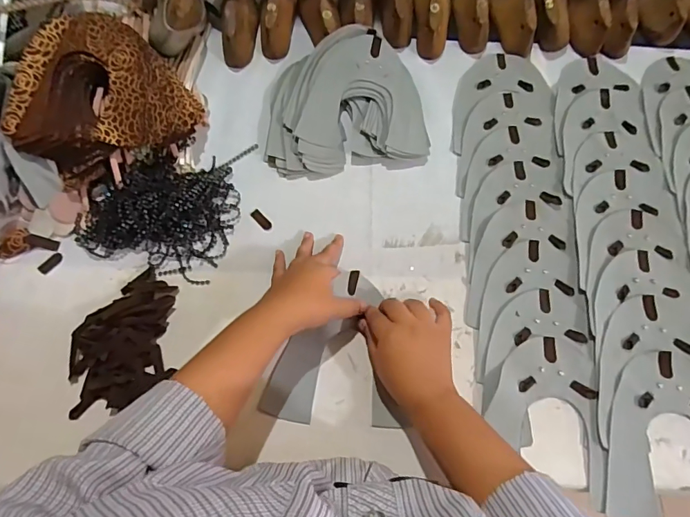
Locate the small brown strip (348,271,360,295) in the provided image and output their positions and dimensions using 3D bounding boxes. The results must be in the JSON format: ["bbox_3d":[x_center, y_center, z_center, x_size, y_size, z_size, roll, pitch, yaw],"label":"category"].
[{"bbox_3d":[0.009,0.026,0.480,0.013,0.004,0.027,11,84,-37],"label":"small brown strip"}]

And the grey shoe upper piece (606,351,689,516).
[{"bbox_3d":[0.334,0.177,0.448,0.151,0.006,0.159,4,69,1],"label":"grey shoe upper piece"}]

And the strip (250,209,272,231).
[{"bbox_3d":[-0.100,-0.046,0.533,0.012,0.004,0.031,-40,74,-15],"label":"strip"}]

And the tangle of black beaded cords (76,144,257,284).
[{"bbox_3d":[-0.208,-0.079,0.526,0.166,0.035,0.185,15,69,5],"label":"tangle of black beaded cords"}]

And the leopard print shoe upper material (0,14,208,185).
[{"bbox_3d":[-0.286,-0.179,0.513,0.182,0.058,0.177,38,73,13],"label":"leopard print shoe upper material"}]

